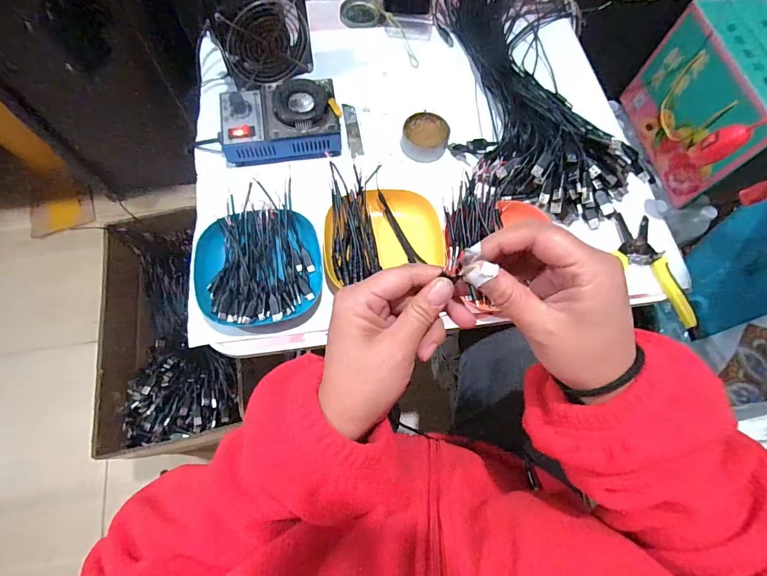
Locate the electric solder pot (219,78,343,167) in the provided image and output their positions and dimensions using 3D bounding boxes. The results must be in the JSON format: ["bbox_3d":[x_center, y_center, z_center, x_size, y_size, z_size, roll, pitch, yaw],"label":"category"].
[{"bbox_3d":[-0.134,-0.217,0.522,0.151,0.060,0.103,-5,70,-4],"label":"electric solder pot"}]

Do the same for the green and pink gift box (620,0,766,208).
[{"bbox_3d":[0.694,-0.377,0.824,0.159,0.235,0.322,-8,70,-6],"label":"green and pink gift box"}]

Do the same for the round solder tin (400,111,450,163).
[{"bbox_3d":[0.057,-0.208,0.545,0.061,0.023,0.065,1,70,-2],"label":"round solder tin"}]

